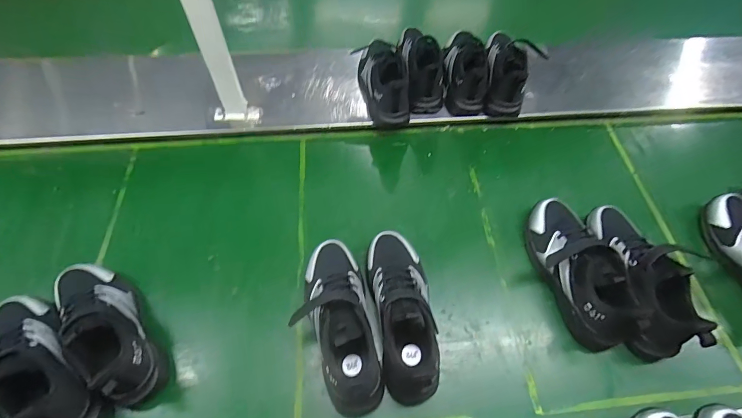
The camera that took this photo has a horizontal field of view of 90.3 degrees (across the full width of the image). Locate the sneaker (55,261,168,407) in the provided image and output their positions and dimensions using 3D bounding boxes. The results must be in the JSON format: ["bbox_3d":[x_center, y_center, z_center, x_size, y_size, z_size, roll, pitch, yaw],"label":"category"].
[{"bbox_3d":[-0.375,0.156,0.517,0.082,0.110,0.233,-38,68,-21],"label":"sneaker"}]

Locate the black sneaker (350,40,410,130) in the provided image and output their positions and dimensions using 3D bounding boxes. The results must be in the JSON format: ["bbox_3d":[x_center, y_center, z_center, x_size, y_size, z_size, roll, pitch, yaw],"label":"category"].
[{"bbox_3d":[0.023,-0.280,0.770,0.087,0.125,0.223,-12,61,-9],"label":"black sneaker"}]

